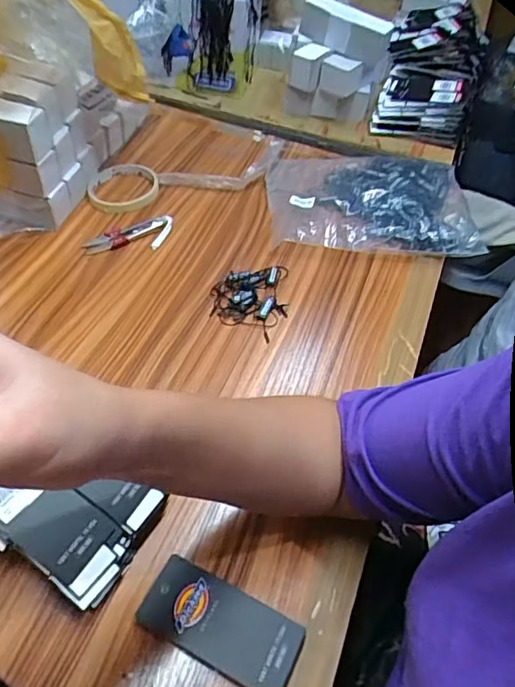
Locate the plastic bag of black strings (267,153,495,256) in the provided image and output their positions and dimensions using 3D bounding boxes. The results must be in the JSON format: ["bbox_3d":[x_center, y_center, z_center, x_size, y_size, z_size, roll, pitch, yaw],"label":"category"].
[{"bbox_3d":[0.141,-0.183,0.679,0.246,0.037,0.188,3,50,-3],"label":"plastic bag of black strings"}]

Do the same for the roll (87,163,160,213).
[{"bbox_3d":[-0.164,-0.196,0.667,0.076,0.013,0.093,15,51,7],"label":"roll"}]

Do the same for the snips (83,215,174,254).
[{"bbox_3d":[-0.147,-0.124,0.616,0.103,0.010,0.044,-15,53,-17],"label":"snips"}]

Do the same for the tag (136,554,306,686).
[{"bbox_3d":[-0.025,0.194,0.371,0.109,0.007,0.051,24,60,13],"label":"tag"}]

